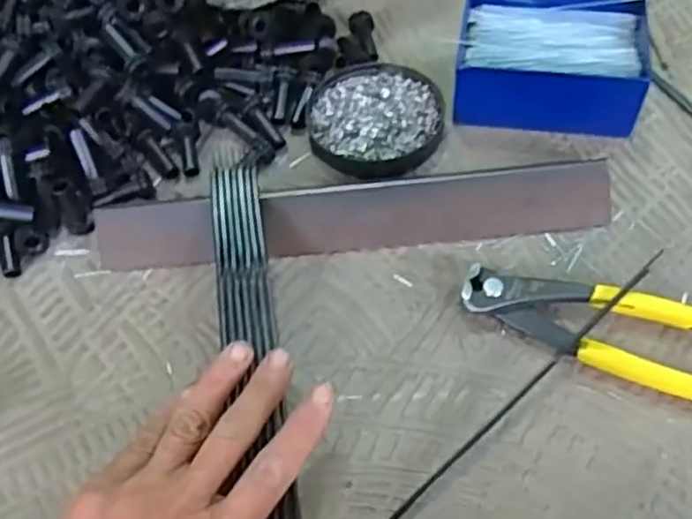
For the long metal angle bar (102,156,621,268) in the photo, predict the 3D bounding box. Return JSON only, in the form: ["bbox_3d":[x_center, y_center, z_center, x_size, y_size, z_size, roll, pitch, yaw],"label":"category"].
[{"bbox_3d":[0.002,-0.026,0.379,0.280,0.027,0.038,-4,55,2],"label":"long metal angle bar"}]

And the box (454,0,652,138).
[{"bbox_3d":[0.124,-0.120,0.418,0.105,0.044,0.082,8,57,10],"label":"box"}]

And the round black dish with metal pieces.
[{"bbox_3d":[0.018,-0.087,0.425,0.082,0.014,0.087,-2,55,3],"label":"round black dish with metal pieces"}]

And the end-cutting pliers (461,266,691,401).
[{"bbox_3d":[0.138,0.036,0.331,0.163,0.016,0.044,16,58,15],"label":"end-cutting pliers"}]

